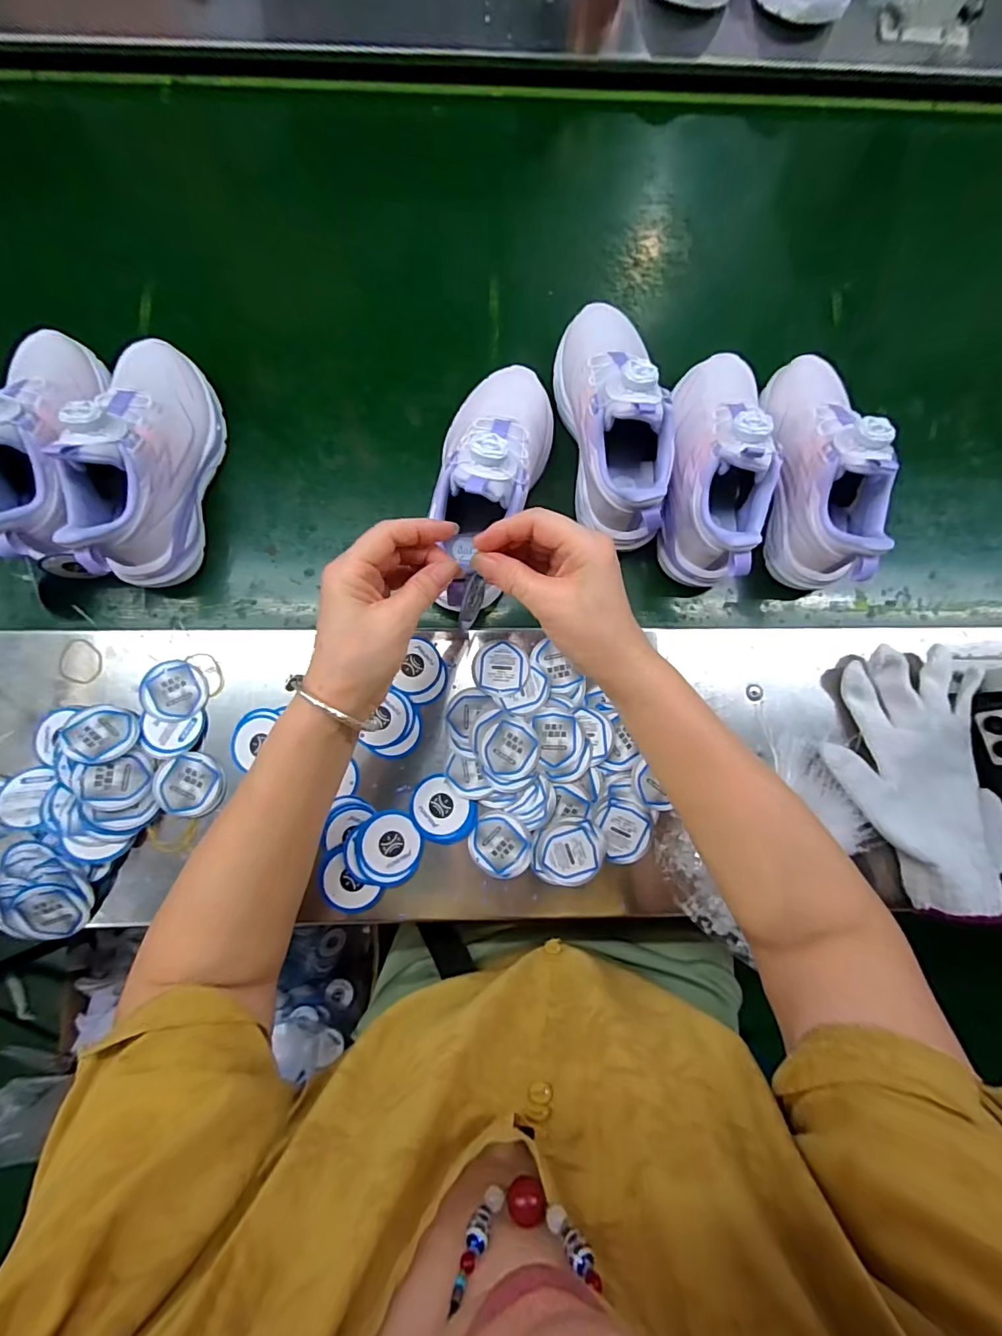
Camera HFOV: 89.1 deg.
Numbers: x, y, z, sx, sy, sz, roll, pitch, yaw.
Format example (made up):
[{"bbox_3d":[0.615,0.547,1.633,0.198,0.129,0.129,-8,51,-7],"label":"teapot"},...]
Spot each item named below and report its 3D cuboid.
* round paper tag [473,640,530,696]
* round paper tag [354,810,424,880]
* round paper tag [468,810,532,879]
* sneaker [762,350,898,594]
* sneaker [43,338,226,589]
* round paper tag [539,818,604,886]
[{"bbox_3d":[0.000,0.000,0.434,0.047,0.004,0.046,0,78,0],"label":"round paper tag"},{"bbox_3d":[-0.089,0.140,0.404,0.050,0.005,0.049,3,74,-10],"label":"round paper tag"},{"bbox_3d":[-0.001,0.142,0.410,0.048,0.008,0.050,0,83,-1],"label":"round paper tag"},{"bbox_3d":[0.277,-0.176,0.439,0.081,0.108,0.210,-1,83,-1],"label":"sneaker"},{"bbox_3d":[-0.295,-0.177,0.420,0.072,0.107,0.207,3,83,-1],"label":"sneaker"},{"bbox_3d":[0.055,0.147,0.405,0.049,0.005,0.049,3,84,-2],"label":"round paper tag"}]

